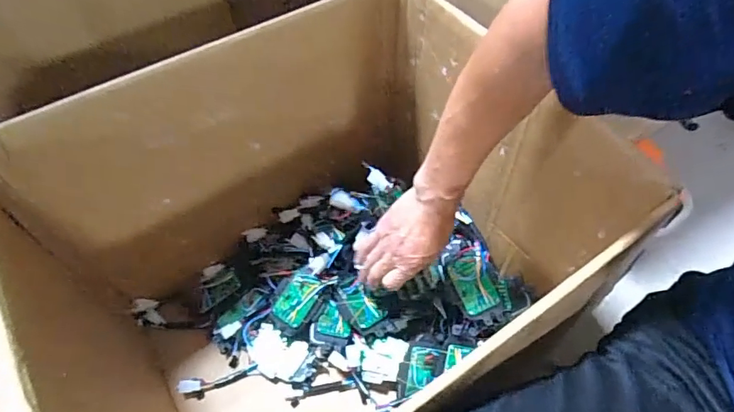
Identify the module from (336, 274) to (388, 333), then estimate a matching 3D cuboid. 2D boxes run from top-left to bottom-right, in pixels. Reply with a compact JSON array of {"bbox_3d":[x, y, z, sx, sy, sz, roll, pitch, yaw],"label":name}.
[{"bbox_3d":[-0.010,0.149,0.738,0.049,0.020,0.086,-34,76,-7],"label":"module"}]

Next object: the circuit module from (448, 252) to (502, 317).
[{"bbox_3d":[0.152,0.113,0.706,0.055,0.013,0.090,-23,74,1],"label":"circuit module"}]

